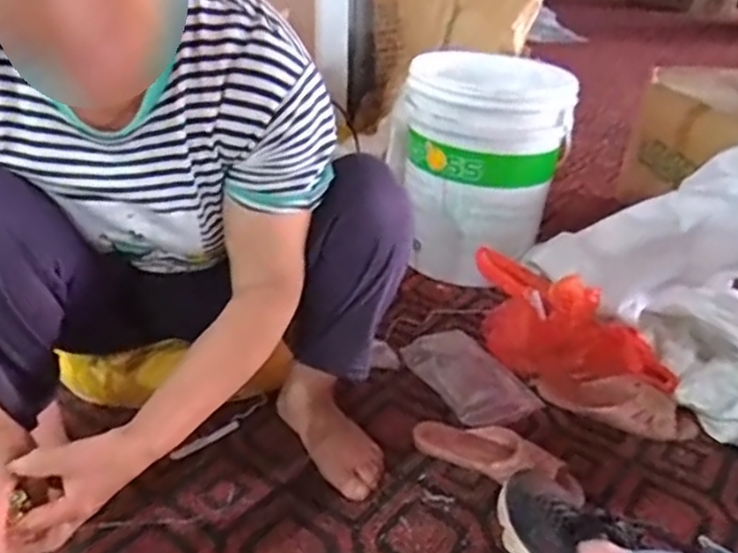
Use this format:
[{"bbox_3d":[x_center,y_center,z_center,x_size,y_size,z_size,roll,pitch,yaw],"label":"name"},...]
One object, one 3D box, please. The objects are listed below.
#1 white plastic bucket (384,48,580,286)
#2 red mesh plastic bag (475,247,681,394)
[{"bbox_3d":[0.194,-0.217,1.287,0.301,0.396,0.253,4,28,2],"label":"white plastic bucket"},{"bbox_3d":[0.313,0.069,1.054,0.286,0.143,0.187,4,30,-1],"label":"red mesh plastic bag"}]

